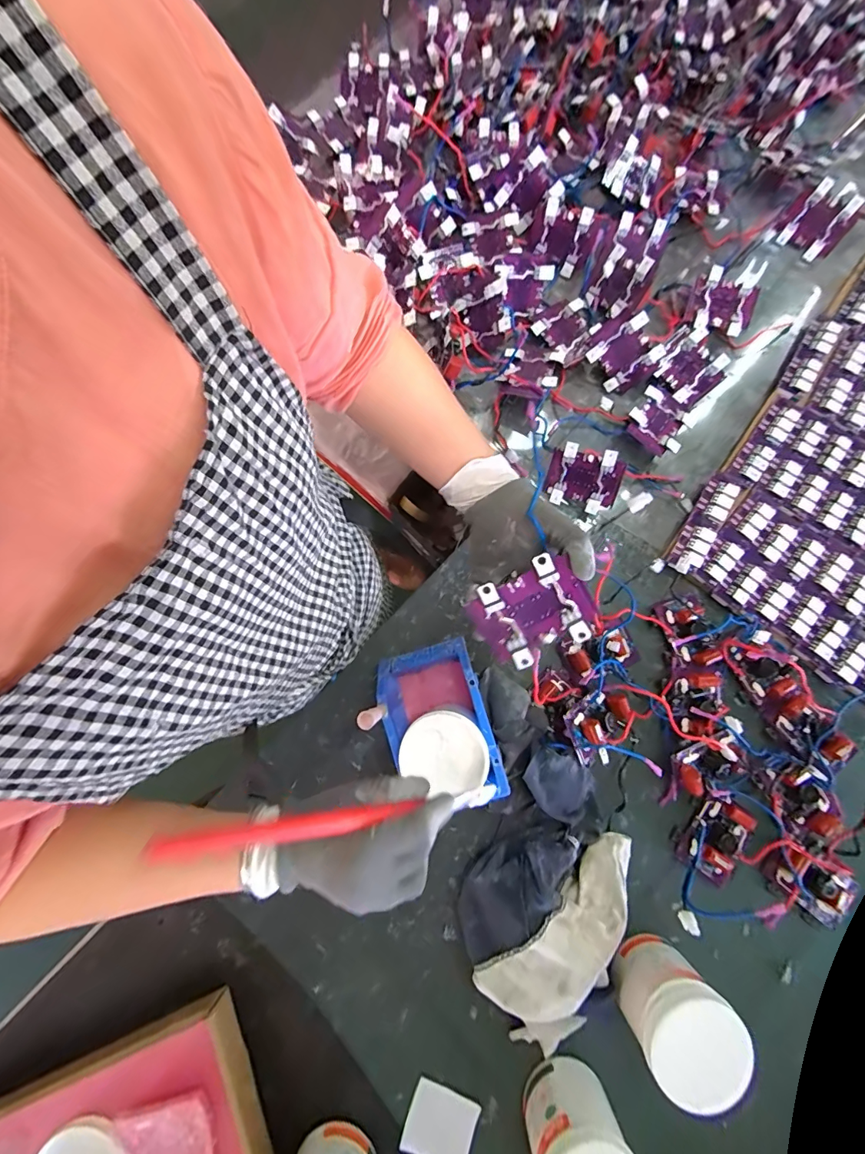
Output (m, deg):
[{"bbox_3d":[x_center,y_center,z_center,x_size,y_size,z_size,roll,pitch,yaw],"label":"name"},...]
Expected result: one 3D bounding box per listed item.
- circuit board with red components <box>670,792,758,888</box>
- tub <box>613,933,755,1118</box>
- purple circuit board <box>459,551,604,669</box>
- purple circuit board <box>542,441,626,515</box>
[{"bbox_3d":[0.341,0.314,0.523,0.076,0.035,0.094,33,80,7],"label":"circuit board with red components"},{"bbox_3d":[0.248,0.450,0.449,0.095,0.110,0.086,-36,80,-7],"label":"tub"},{"bbox_3d":[0.084,0.032,0.371,0.097,0.016,0.079,-30,94,16],"label":"purple circuit board"},{"bbox_3d":[0.207,-0.136,0.600,0.096,0.089,0.012,22,37,20],"label":"purple circuit board"}]

